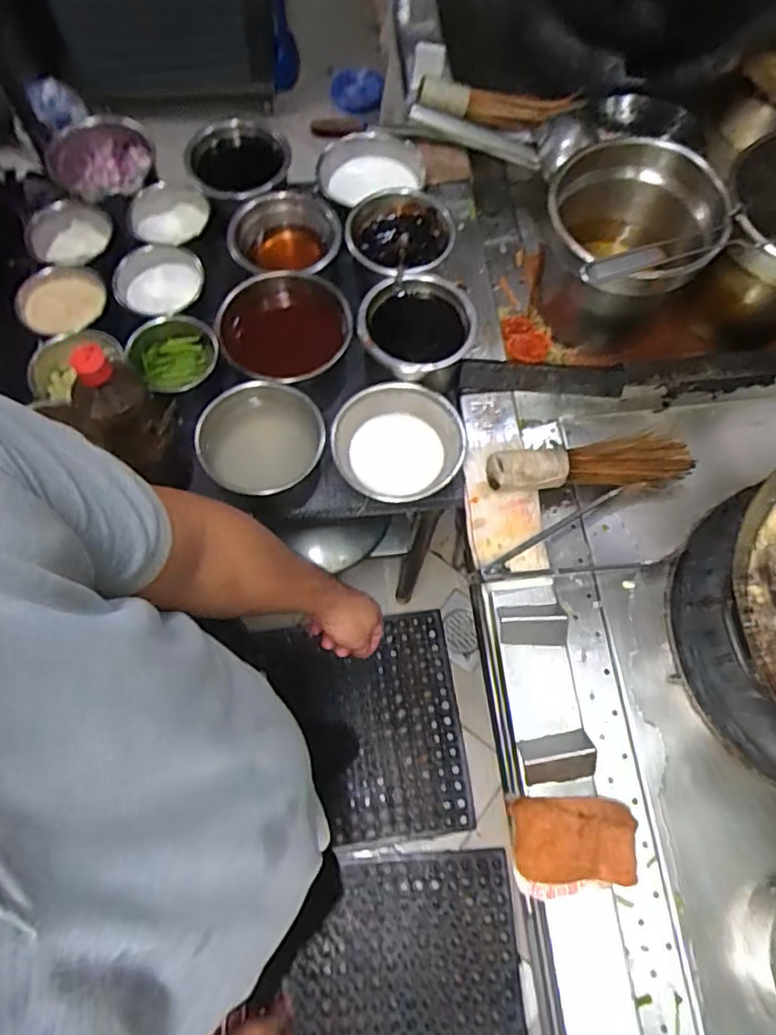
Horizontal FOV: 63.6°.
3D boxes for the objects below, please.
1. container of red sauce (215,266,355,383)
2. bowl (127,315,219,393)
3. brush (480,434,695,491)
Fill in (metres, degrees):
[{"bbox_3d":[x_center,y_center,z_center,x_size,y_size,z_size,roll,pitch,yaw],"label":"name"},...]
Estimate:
[{"bbox_3d":[-0.138,-0.246,0.860,0.173,0.101,0.175,0,70,-1],"label":"container of red sauce"},{"bbox_3d":[-0.290,-0.221,0.868,0.112,0.044,0.108,0,70,-1],"label":"bowl"},{"bbox_3d":[0.279,-0.078,0.867,0.295,0.085,0.074,-6,71,-4],"label":"brush"}]

